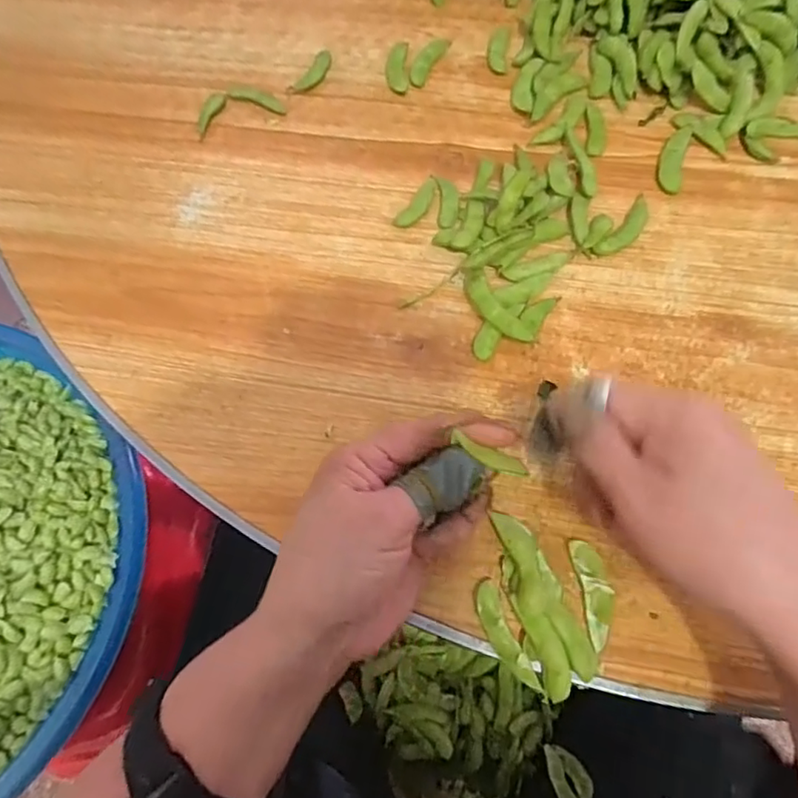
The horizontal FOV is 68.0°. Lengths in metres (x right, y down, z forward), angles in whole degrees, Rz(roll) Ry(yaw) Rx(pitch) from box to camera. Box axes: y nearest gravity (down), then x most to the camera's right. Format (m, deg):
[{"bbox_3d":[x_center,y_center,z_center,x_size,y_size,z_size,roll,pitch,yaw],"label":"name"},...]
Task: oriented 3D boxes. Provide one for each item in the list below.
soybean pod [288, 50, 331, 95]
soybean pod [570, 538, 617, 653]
[{"bbox_3d":[-0.064,-0.241,0.440,0.011,0.011,0.045,34,73,14],"label":"soybean pod"},{"bbox_3d":[0.099,0.097,0.298,0.015,0.007,0.051,-8,68,-2],"label":"soybean pod"}]

